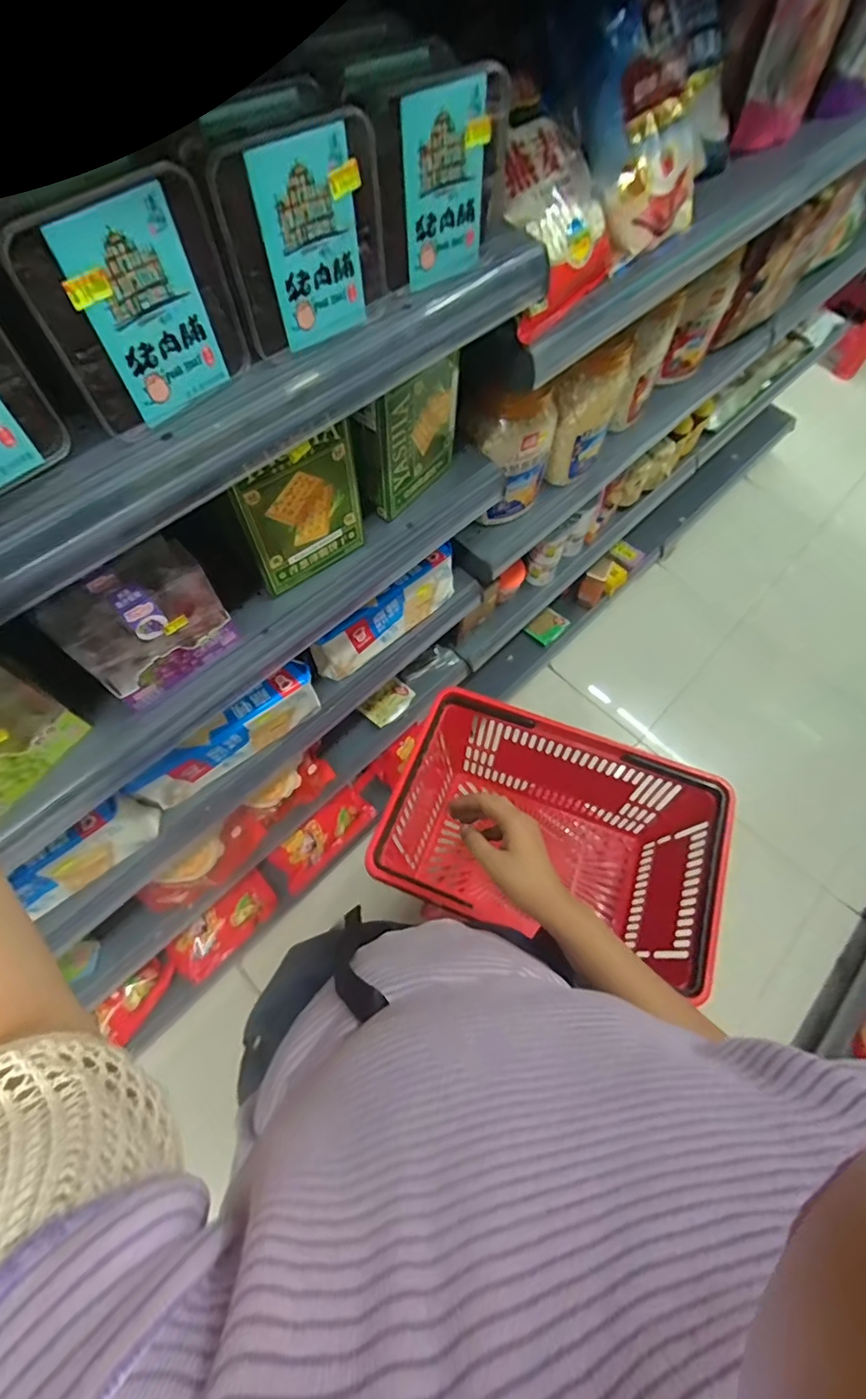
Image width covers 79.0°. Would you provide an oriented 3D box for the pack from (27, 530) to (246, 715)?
[{"bbox_3d":[-0.255,-0.068,0.468,0.057,0.125,0.121,38,70,14],"label":"pack"}]

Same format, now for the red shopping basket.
[{"bbox_3d":[0.169,0.222,0.847,0.455,0.253,0.306,20,67,7],"label":"red shopping basket"}]

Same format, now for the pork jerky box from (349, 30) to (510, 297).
[{"bbox_3d":[-0.011,-0.371,0.371,0.113,0.103,0.061,-37,73,-16],"label":"pork jerky box"}]

